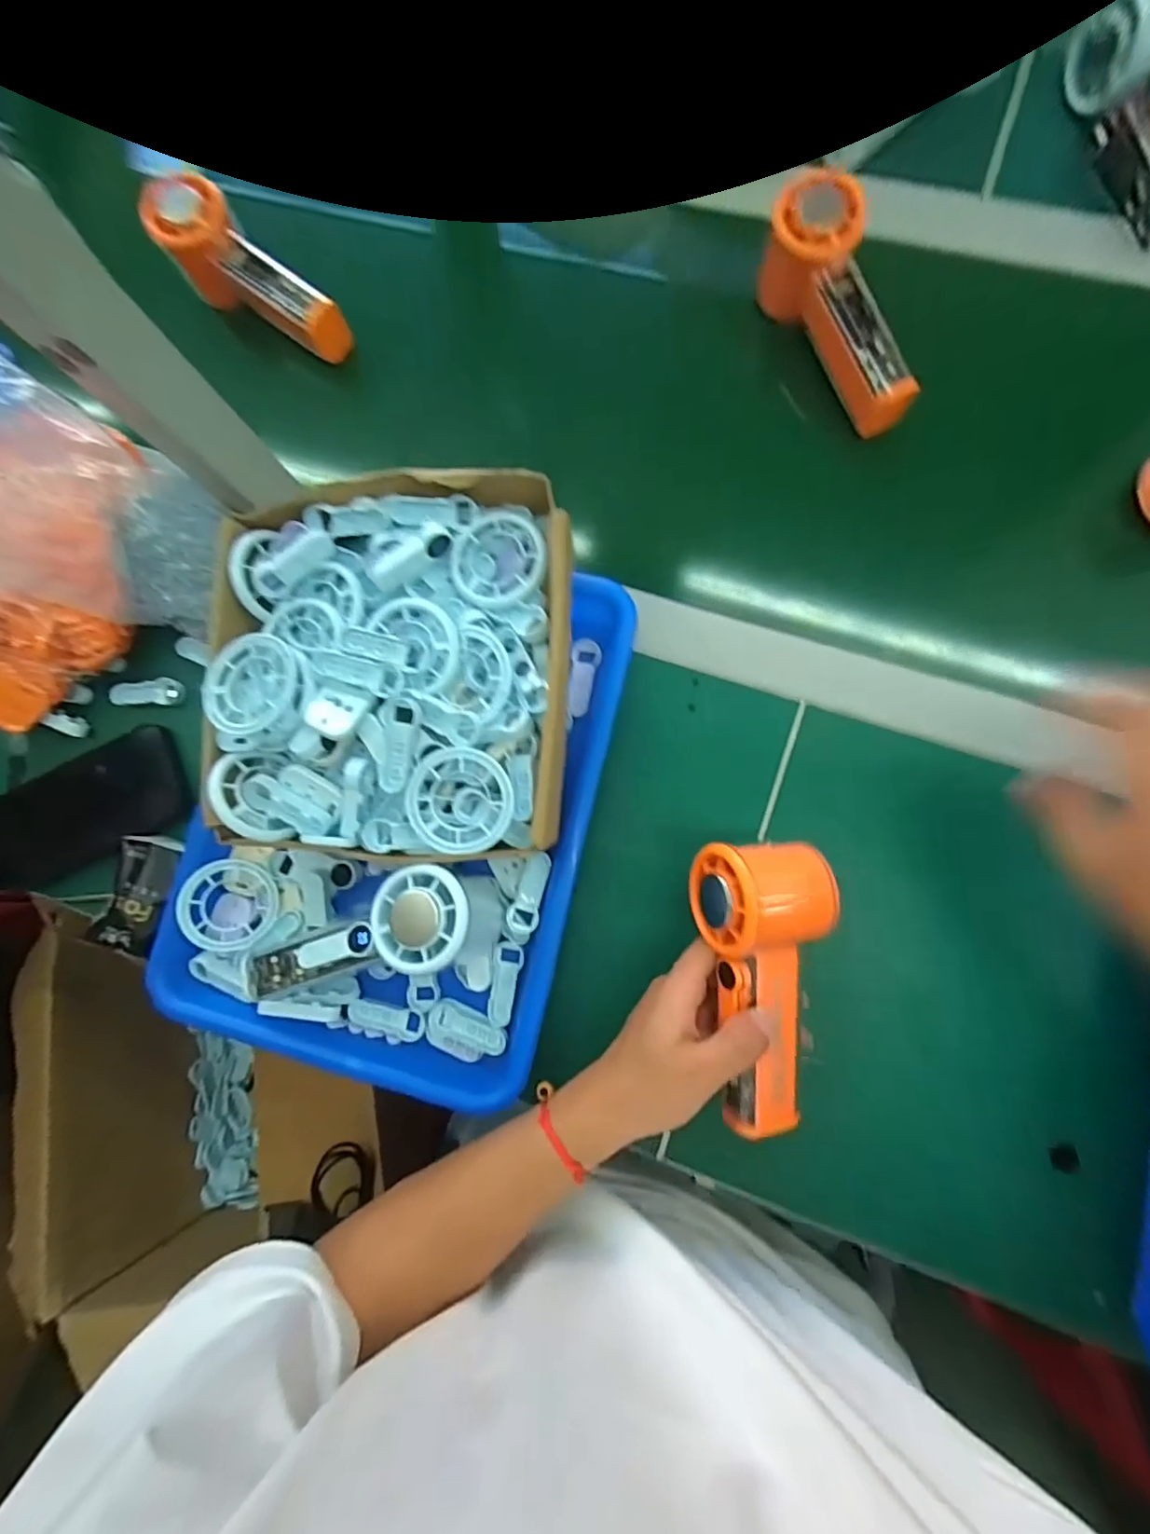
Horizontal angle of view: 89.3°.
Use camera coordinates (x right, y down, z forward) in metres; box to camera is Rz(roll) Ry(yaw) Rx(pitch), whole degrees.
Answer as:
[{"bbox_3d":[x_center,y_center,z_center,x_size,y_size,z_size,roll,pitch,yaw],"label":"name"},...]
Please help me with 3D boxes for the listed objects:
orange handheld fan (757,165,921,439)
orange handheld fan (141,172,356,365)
[{"bbox_3d":[0.169,-0.294,0.376,0.052,0.057,0.143,-18,81,3],"label":"orange handheld fan"},{"bbox_3d":[-0.237,-0.364,0.437,0.155,0.060,0.051,35,87,-3],"label":"orange handheld fan"}]

